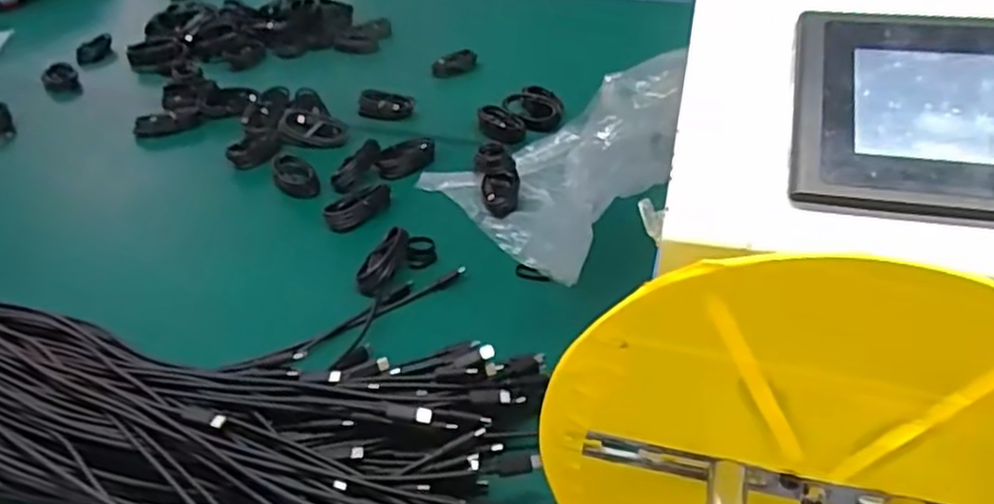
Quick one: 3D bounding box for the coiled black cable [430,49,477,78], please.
[{"bbox_3d":[-0.060,-0.273,1.042,0.076,0.025,0.025,-29,43,-34],"label":"coiled black cable"}]

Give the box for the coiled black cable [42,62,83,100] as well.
[{"bbox_3d":[-0.622,-0.244,1.033,0.043,0.017,0.099,-18,51,-22],"label":"coiled black cable"}]

